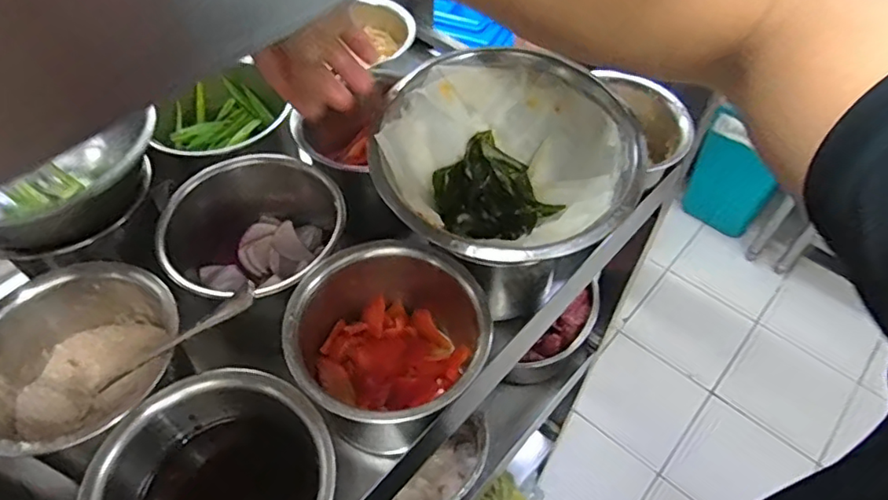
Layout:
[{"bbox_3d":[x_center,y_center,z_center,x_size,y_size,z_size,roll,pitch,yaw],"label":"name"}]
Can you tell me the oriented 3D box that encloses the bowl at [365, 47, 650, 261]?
[{"bbox_3d":[0.039,-0.052,0.383,0.158,0.069,0.155,1,52,-1],"label":"bowl"}]

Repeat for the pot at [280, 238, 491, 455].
[{"bbox_3d":[-0.035,0.065,0.370,0.115,0.082,0.112,1,52,-1],"label":"pot"}]

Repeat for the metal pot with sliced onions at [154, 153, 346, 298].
[{"bbox_3d":[-0.132,-0.006,0.415,0.125,0.076,0.120,1,52,-1],"label":"metal pot with sliced onions"}]

